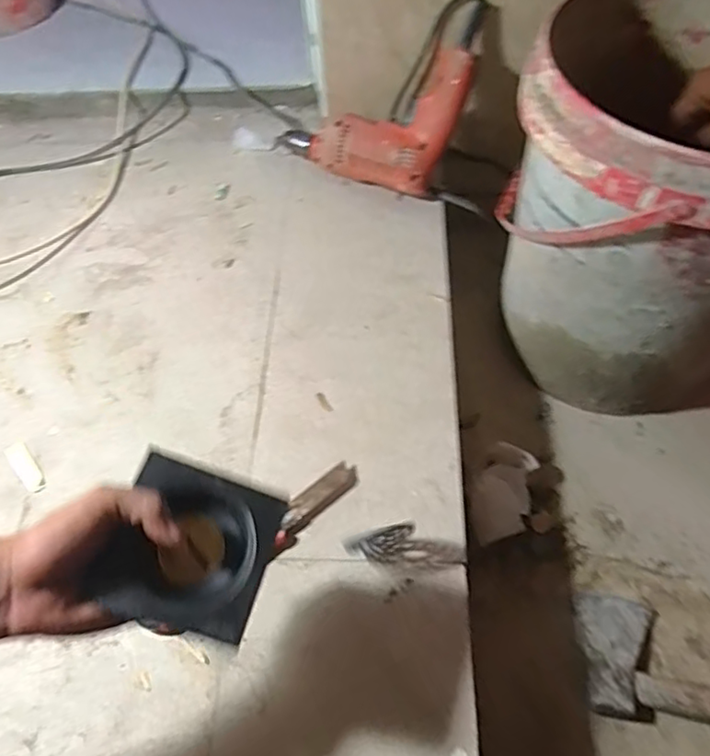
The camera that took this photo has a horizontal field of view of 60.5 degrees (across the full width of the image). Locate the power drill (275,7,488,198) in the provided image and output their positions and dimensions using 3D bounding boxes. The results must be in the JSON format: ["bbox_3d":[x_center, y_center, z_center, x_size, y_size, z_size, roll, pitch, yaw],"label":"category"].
[{"bbox_3d":[0.037,-0.369,0.754,0.218,0.248,0.070,25,20,13],"label":"power drill"}]

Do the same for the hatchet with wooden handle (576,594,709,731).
[{"bbox_3d":[0.381,0.281,0.554,0.333,0.030,0.107,9,57,9],"label":"hatchet with wooden handle"}]

